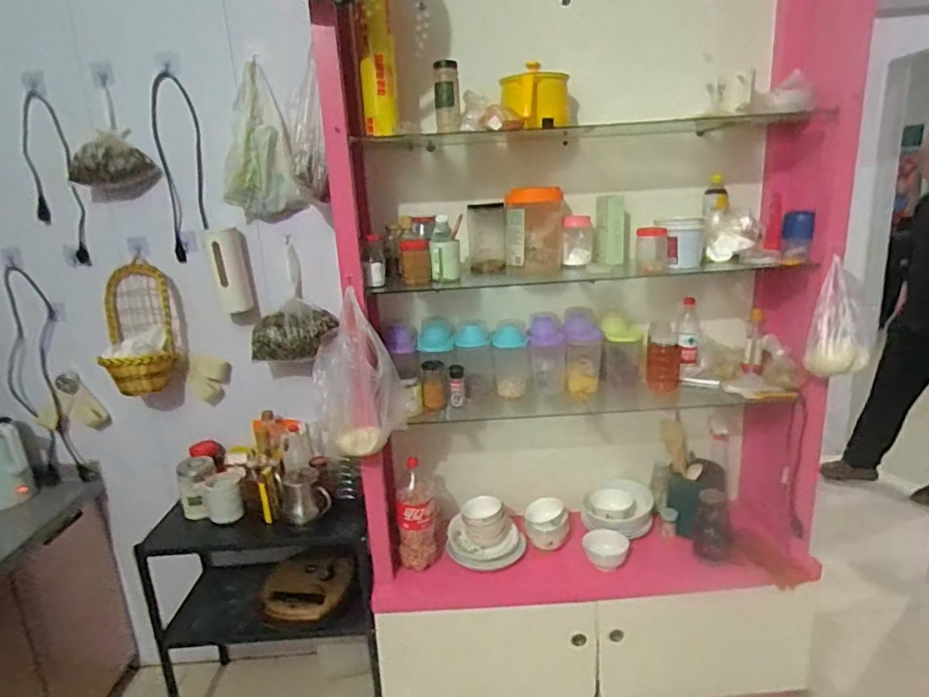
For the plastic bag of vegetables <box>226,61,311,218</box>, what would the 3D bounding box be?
[{"bbox_3d":[-0.577,-0.569,1.560,0.203,0.375,0.126,-7,16,-10],"label":"plastic bag of vegetables"}]

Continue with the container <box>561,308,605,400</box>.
[{"bbox_3d":[0.326,0.012,1.521,0.102,0.218,0.111,0,16,13],"label":"container"}]

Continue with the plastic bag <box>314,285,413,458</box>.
[{"bbox_3d":[-0.248,0.068,1.299,0.221,0.327,0.124,-5,15,-6],"label":"plastic bag"}]

